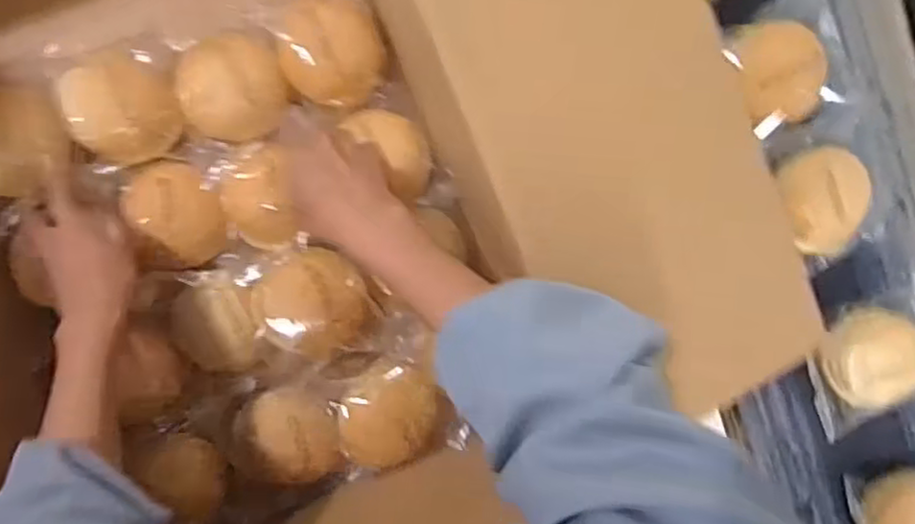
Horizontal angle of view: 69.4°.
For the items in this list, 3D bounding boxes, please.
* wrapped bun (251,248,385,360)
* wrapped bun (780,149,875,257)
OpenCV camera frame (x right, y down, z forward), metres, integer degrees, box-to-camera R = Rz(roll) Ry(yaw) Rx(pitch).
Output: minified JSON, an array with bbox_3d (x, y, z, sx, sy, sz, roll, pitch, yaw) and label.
[{"bbox_3d":[-0.129,0.043,0.602,0.099,0.040,0.100,0,94,-7],"label":"wrapped bun"},{"bbox_3d":[0.367,-0.062,0.662,0.086,0.041,0.100,-13,95,-6],"label":"wrapped bun"}]

